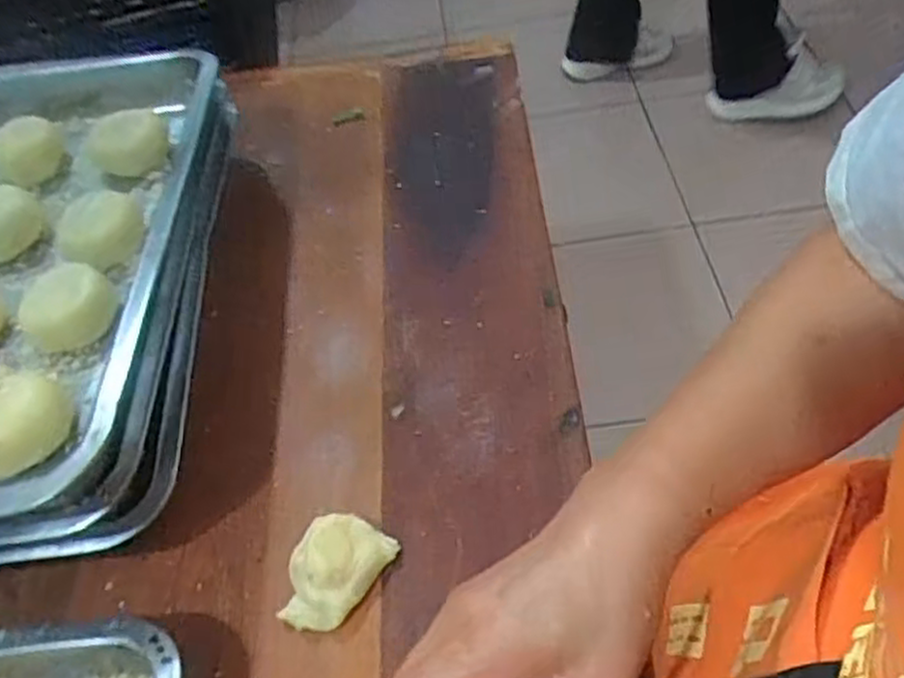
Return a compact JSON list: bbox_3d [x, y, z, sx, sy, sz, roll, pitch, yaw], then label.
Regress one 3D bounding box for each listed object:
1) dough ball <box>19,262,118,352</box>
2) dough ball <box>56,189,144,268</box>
[{"bbox_3d":[-0.224,-0.016,0.450,0.052,0.031,0.045,-36,55,-19],"label":"dough ball"},{"bbox_3d":[-0.228,-0.073,0.497,0.041,0.027,0.048,23,58,24],"label":"dough ball"}]

